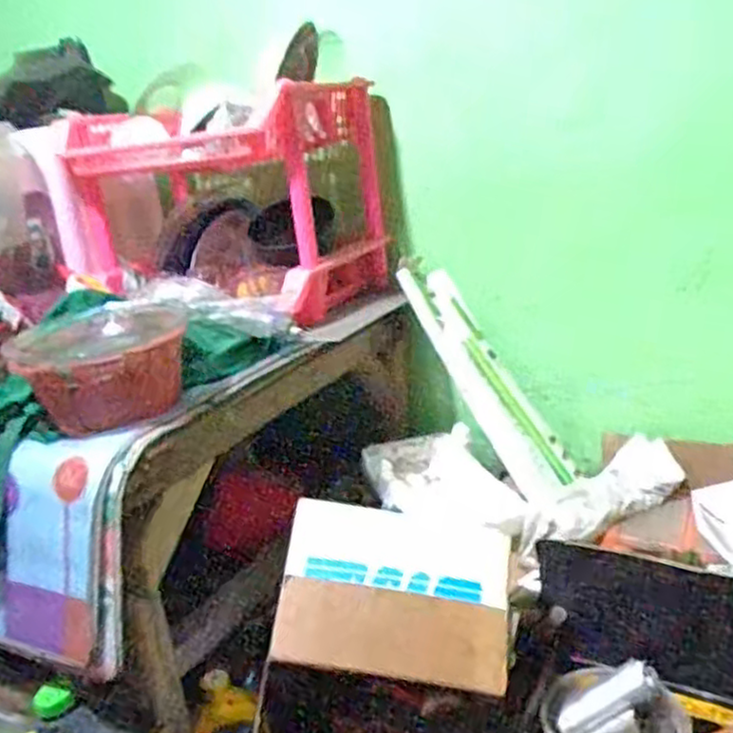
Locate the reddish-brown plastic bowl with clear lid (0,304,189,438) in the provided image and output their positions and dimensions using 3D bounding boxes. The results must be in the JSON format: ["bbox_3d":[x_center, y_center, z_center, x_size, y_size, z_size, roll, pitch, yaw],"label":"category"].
[{"bbox_3d":[-0.310,-0.002,0.872,0.190,0.097,0.194,-18,20,-28],"label":"reddish-brown plastic bowl with clear lid"}]

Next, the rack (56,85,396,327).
[{"bbox_3d":[-0.246,-0.279,1.280,0.471,0.325,0.330,3,20,29],"label":"rack"}]

